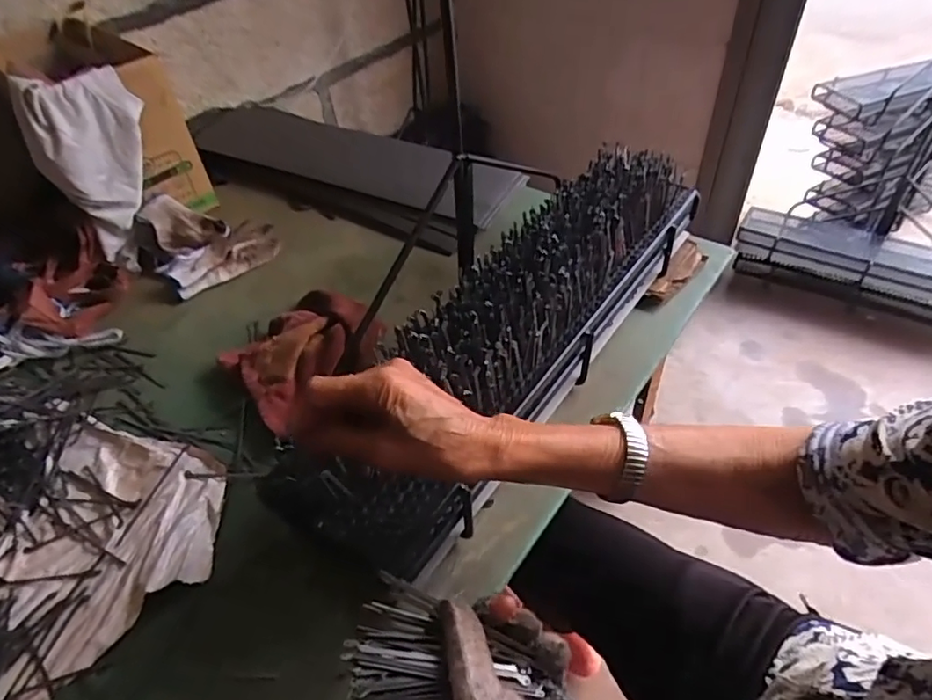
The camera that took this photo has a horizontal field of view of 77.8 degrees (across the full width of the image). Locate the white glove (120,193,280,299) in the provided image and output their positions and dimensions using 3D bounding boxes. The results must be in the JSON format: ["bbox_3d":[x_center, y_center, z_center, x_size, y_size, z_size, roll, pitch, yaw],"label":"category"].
[{"bbox_3d":[-0.384,-0.165,0.842,0.173,0.075,0.171,-3,45,3],"label":"white glove"}]

